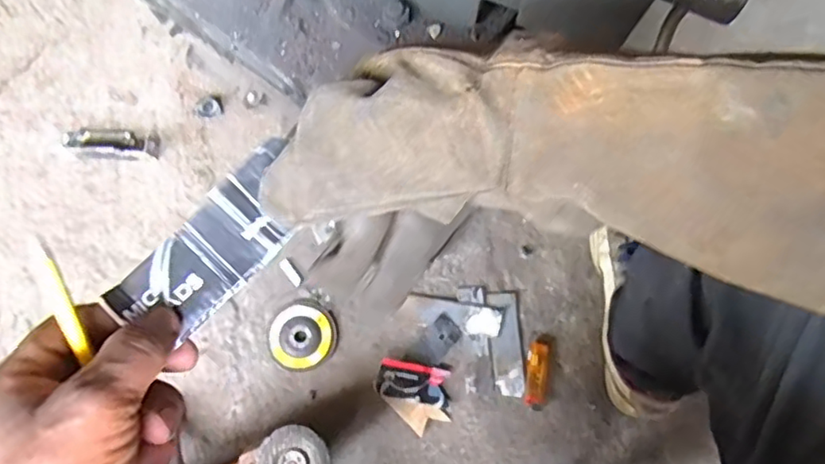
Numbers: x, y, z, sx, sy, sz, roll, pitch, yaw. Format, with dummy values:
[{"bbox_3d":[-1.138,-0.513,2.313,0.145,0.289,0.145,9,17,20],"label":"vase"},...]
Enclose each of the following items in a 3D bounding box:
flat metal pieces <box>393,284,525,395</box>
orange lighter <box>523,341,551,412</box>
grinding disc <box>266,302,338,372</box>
[{"bbox_3d":[0.063,0.135,0.754,0.141,0.014,0.127,-4,75,0],"label":"flat metal pieces"},{"bbox_3d":[0.151,0.172,0.742,0.027,0.018,0.080,7,75,3],"label":"orange lighter"},{"bbox_3d":[-0.134,0.129,0.752,0.077,0.009,0.081,0,89,-2],"label":"grinding disc"}]

